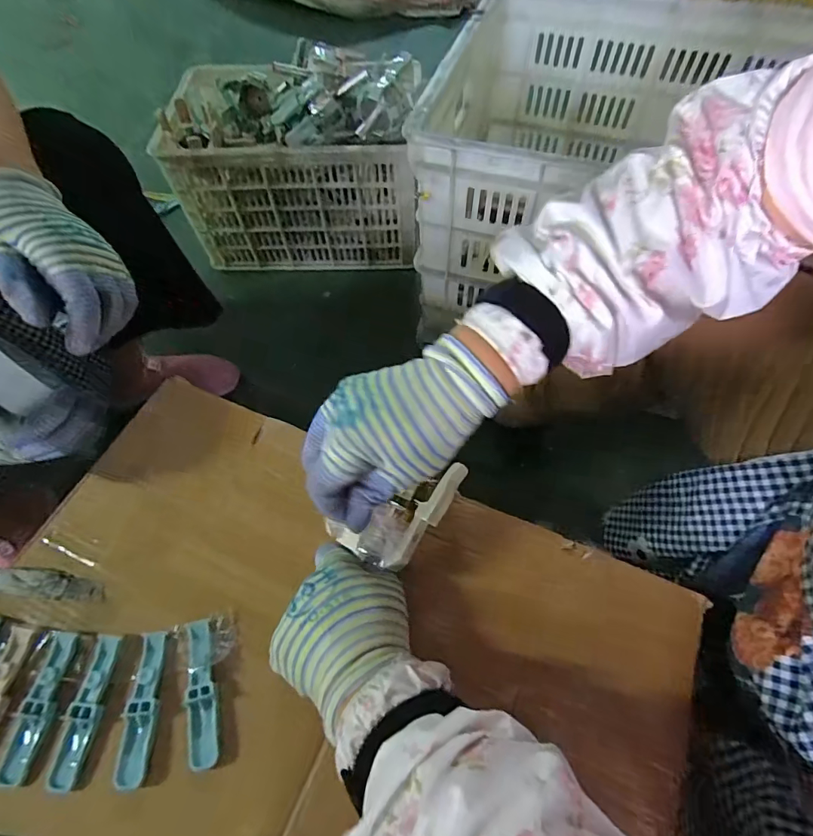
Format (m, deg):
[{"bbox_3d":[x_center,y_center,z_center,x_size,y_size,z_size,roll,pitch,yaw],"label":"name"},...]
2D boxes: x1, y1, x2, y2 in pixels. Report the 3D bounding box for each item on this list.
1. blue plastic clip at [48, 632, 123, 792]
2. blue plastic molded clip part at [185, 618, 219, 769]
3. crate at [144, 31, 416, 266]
[{"bbox_3d":[-0.248,0.224,0.346,0.024,0.008,0.101,3,61,3],"label":"blue plastic clip"},{"bbox_3d":[-0.161,0.212,0.351,0.022,0.009,0.102,-13,62,-6],"label":"blue plastic molded clip part"},{"bbox_3d":[-0.231,-0.544,0.952,0.459,0.326,0.271,1,61,2],"label":"crate"}]

